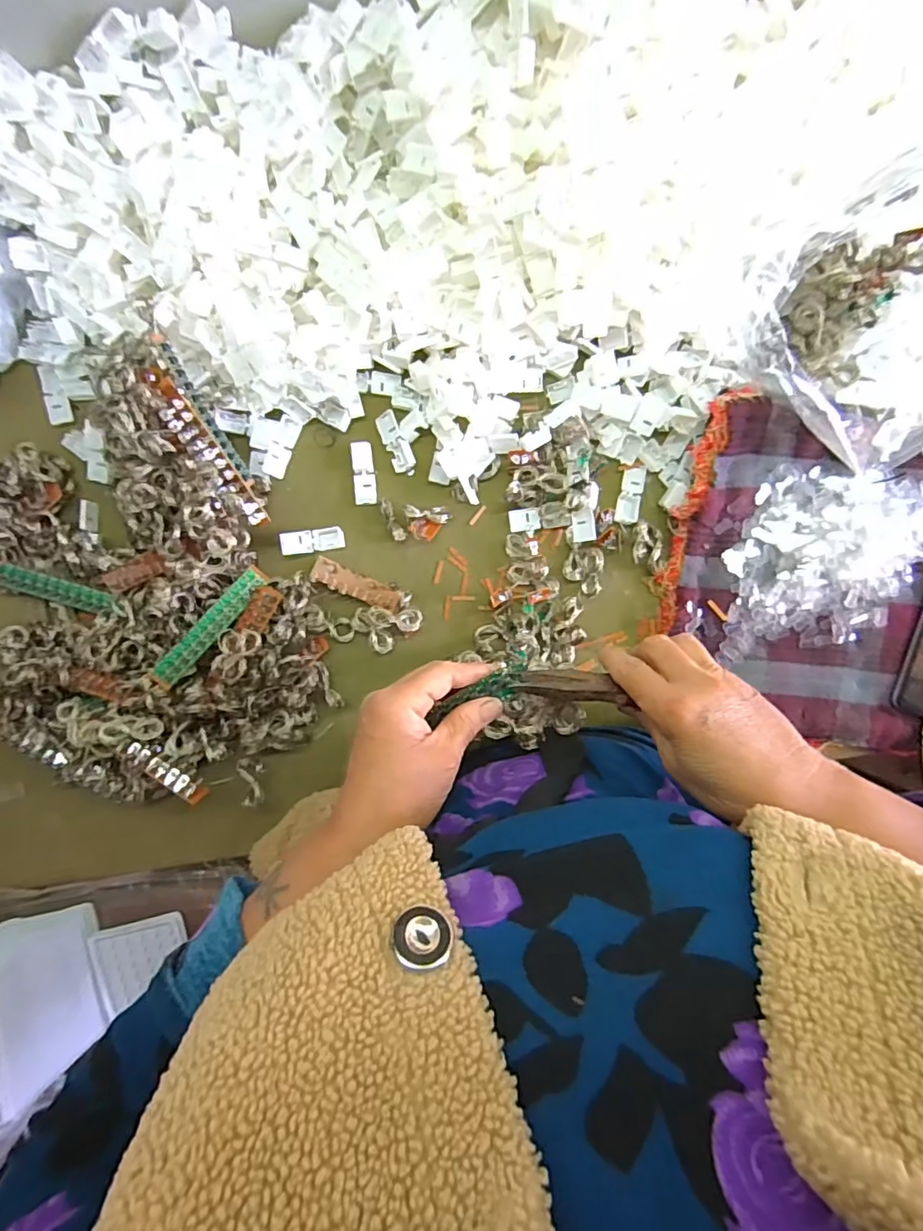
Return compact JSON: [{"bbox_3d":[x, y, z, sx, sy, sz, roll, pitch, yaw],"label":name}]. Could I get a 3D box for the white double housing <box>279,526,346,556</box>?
[{"bbox_3d":[-0.135,-0.068,0.505,0.054,0.012,0.020,-10,91,2],"label":"white double housing"}]

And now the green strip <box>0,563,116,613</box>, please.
[{"bbox_3d":[-0.367,-0.024,0.507,0.108,0.011,0.019,17,92,1],"label":"green strip"}]

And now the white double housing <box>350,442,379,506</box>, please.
[{"bbox_3d":[-0.089,-0.130,0.509,0.020,0.012,0.055,-4,92,1],"label":"white double housing"}]

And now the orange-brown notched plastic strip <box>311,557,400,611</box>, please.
[{"bbox_3d":[-0.095,-0.027,0.506,0.082,0.005,0.021,22,92,1],"label":"orange-brown notched plastic strip"}]

